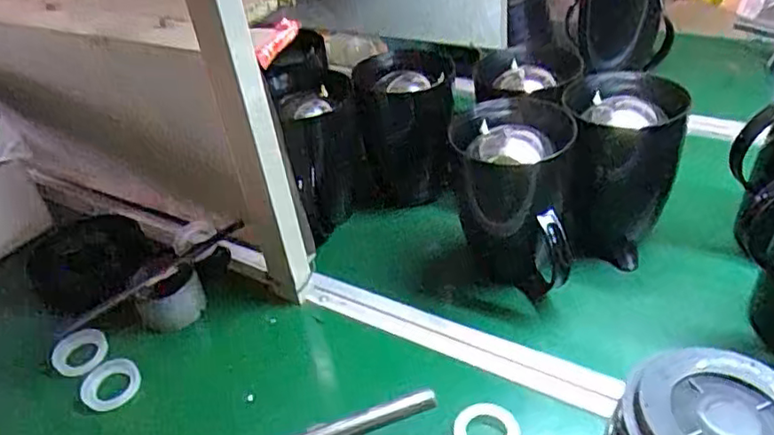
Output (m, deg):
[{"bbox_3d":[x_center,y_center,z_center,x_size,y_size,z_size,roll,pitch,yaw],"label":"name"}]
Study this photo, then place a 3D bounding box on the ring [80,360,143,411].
[{"bbox_3d":[-0.293,0.175,0.670,0.059,0.019,0.056,-5,35,3],"label":"ring"}]

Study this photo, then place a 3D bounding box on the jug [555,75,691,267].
[{"bbox_3d":[0.258,-0.049,0.723,0.118,0.182,0.137,3,36,15],"label":"jug"}]

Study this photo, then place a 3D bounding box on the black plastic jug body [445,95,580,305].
[{"bbox_3d":[0.140,-0.015,0.712,0.126,0.192,0.148,0,35,11],"label":"black plastic jug body"}]

